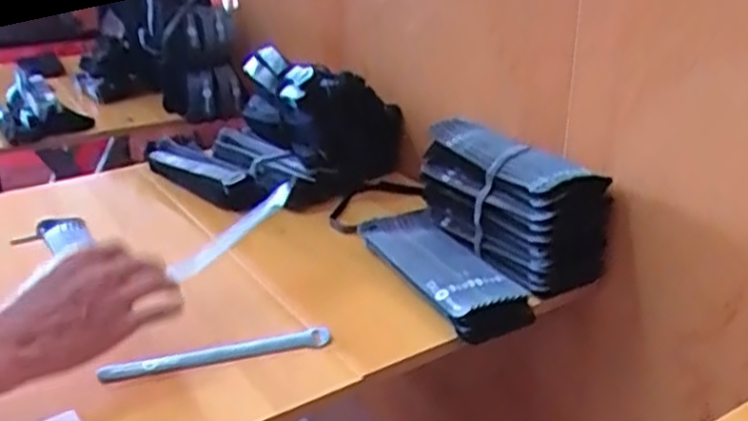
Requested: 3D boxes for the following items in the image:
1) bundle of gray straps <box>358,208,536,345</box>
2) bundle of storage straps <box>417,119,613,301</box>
[{"bbox_3d":[0.065,0.052,0.766,0.093,0.040,0.229,-11,27,-22],"label":"bundle of gray straps"},{"bbox_3d":[0.142,-0.011,0.792,0.095,0.115,0.204,-13,27,-25],"label":"bundle of storage straps"}]

